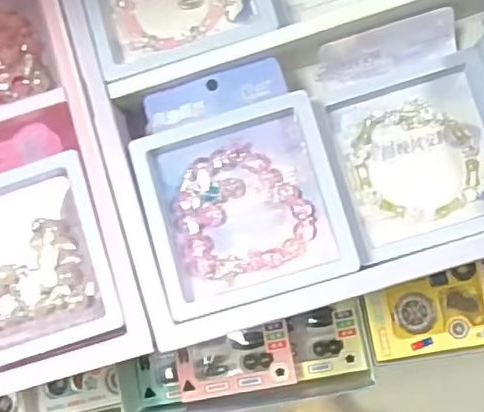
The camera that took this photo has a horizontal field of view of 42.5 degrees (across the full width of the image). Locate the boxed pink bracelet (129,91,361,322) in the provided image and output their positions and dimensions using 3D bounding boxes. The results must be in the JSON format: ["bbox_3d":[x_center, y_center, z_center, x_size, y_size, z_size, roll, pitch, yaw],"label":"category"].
[{"bbox_3d":[0.001,0.000,0.304,0.089,0.022,0.090,-16,82,3],"label":"boxed pink bracelet"}]

